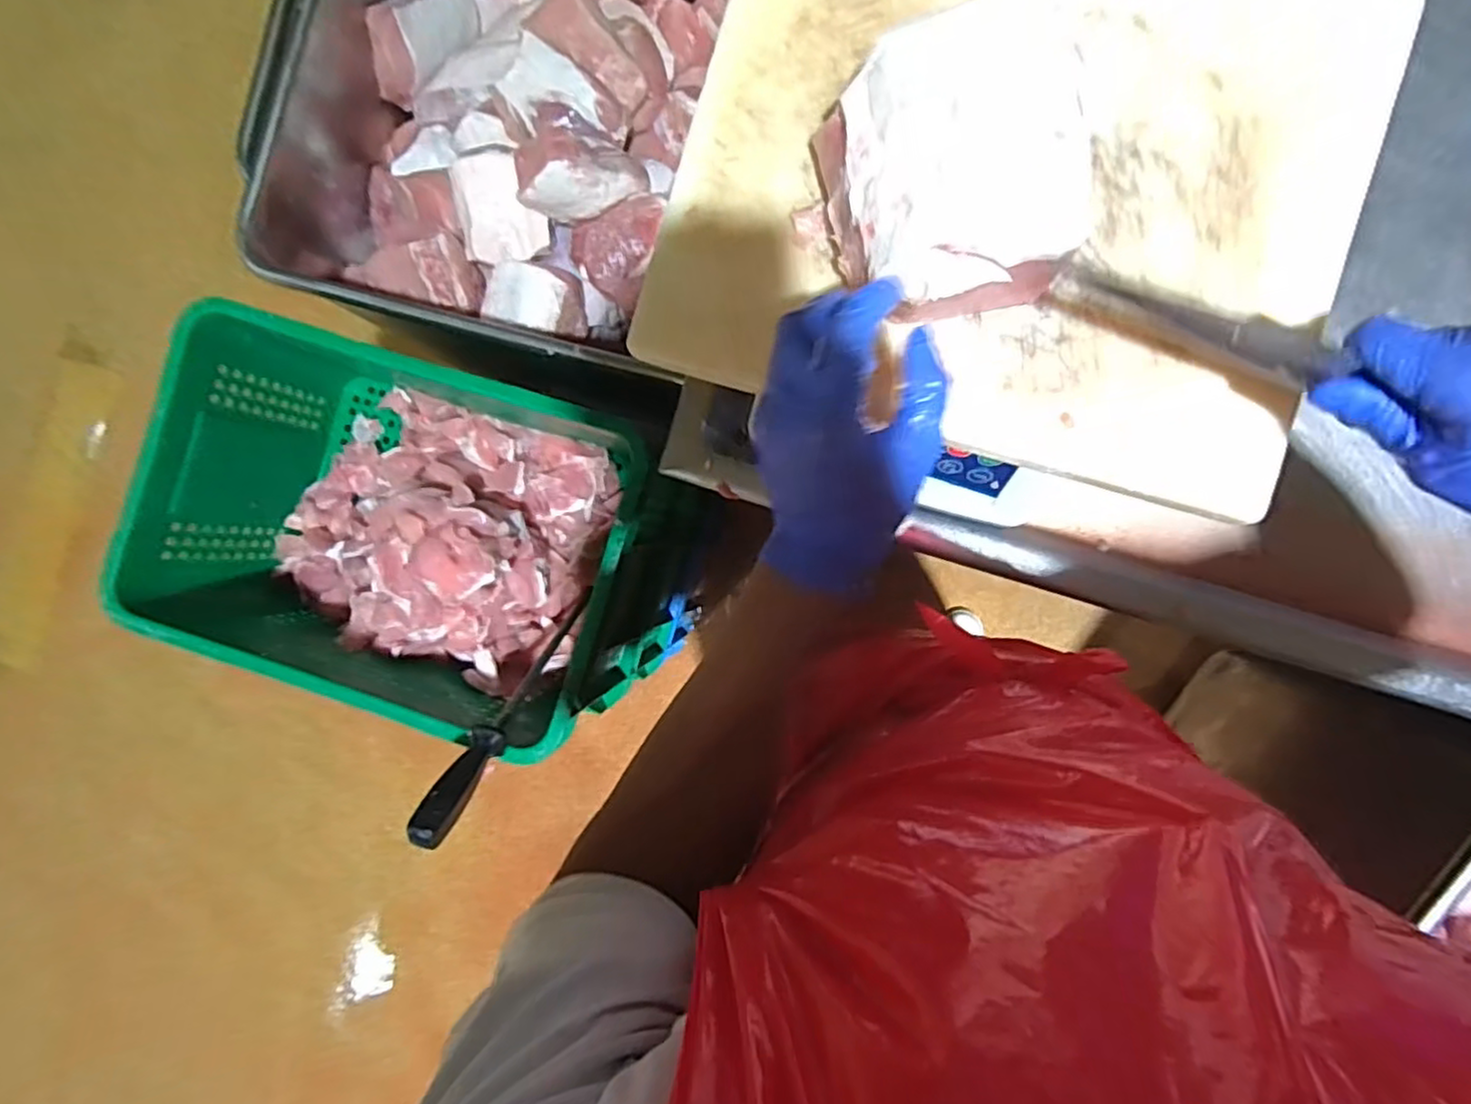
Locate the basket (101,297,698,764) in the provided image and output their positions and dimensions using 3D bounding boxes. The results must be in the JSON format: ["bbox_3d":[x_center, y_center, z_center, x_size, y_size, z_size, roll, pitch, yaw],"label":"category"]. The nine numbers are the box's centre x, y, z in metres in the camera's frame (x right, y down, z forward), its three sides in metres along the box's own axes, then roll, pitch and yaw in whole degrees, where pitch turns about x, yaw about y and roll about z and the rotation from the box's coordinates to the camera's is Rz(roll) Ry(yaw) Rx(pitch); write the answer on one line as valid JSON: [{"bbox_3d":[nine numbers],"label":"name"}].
[{"bbox_3d":[-0.367,-0.019,0.843,0.529,0.265,0.370,15,90,5],"label":"basket"}]

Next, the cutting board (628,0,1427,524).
[{"bbox_3d":[0.155,-0.216,0.405,0.375,0.020,0.308,17,91,5],"label":"cutting board"}]

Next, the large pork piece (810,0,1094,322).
[{"bbox_3d":[0.114,-0.200,0.372,0.123,0.068,0.154,-13,88,4],"label":"large pork piece"}]

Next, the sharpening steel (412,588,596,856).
[{"bbox_3d":[-0.228,0.145,0.745,0.031,0.375,0.031,13,121,5],"label":"sharpening steel"}]

